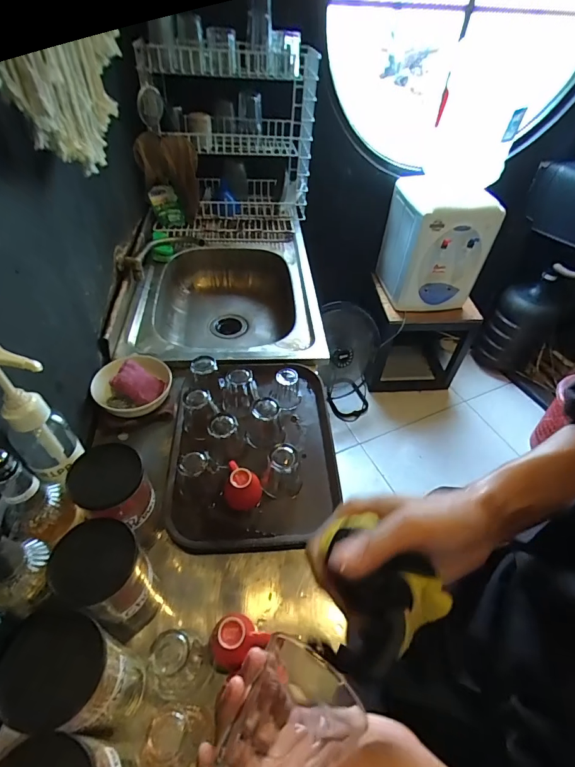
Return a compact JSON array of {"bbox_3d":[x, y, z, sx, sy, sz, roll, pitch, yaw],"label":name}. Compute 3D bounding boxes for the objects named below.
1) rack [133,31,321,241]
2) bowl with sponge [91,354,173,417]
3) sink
[{"bbox_3d":[-0.152,-0.723,1.174,0.440,0.467,0.315,3,47,-2],"label":"rack"},{"bbox_3d":[-0.313,0.006,0.782,0.146,0.069,0.138,2,47,-2],"label":"bowl with sponge"},{"bbox_3d":[-0.173,-0.216,1.110,0.475,0.187,0.534,-2,47,-6],"label":"sink"}]

